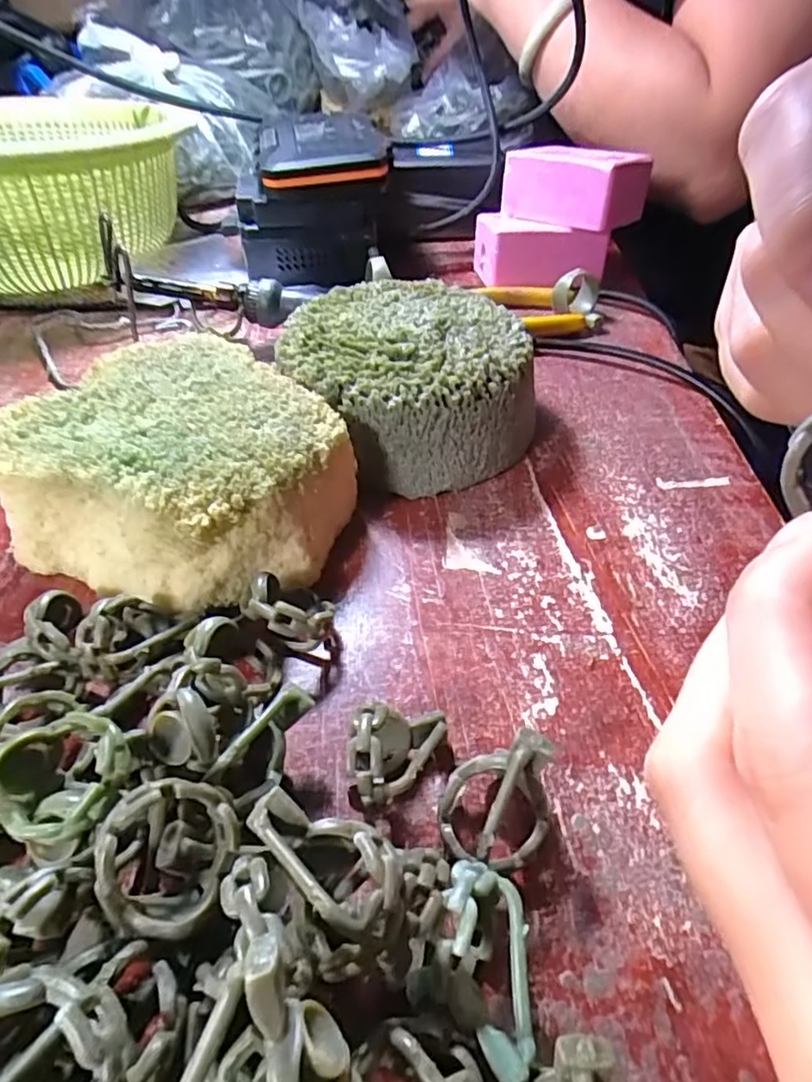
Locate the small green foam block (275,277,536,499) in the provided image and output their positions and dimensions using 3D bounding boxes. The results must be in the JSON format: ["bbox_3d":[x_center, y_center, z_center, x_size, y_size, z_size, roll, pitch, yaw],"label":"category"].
[{"bbox_3d":[0.001,-0.065,0.247,0.093,0.047,0.091,-13,48,-13],"label":"small green foam block"}]

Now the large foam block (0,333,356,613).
[{"bbox_3d":[-0.076,-0.025,0.211,0.112,0.043,0.098,17,48,15],"label":"large foam block"}]

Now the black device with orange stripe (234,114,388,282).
[{"bbox_3d":[-0.056,-0.210,0.365,0.084,0.070,0.094,-5,46,-5],"label":"black device with orange stripe"}]

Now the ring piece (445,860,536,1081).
[{"bbox_3d":[0.017,0.078,0.110,0.014,0.007,0.033,-8,62,-8],"label":"ring piece"}]

